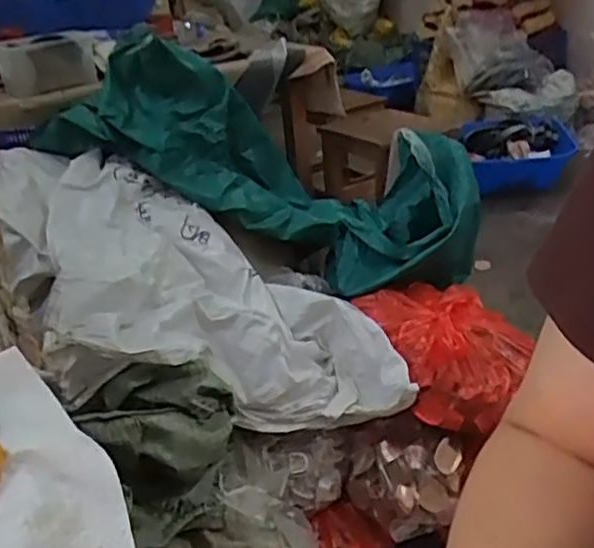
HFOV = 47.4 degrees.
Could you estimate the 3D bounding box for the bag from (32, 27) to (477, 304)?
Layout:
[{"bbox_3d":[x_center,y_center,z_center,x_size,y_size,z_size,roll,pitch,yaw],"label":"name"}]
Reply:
[{"bbox_3d":[-0.040,-0.225,1.340,0.803,0.247,0.333,19,27,-4],"label":"bag"}]

